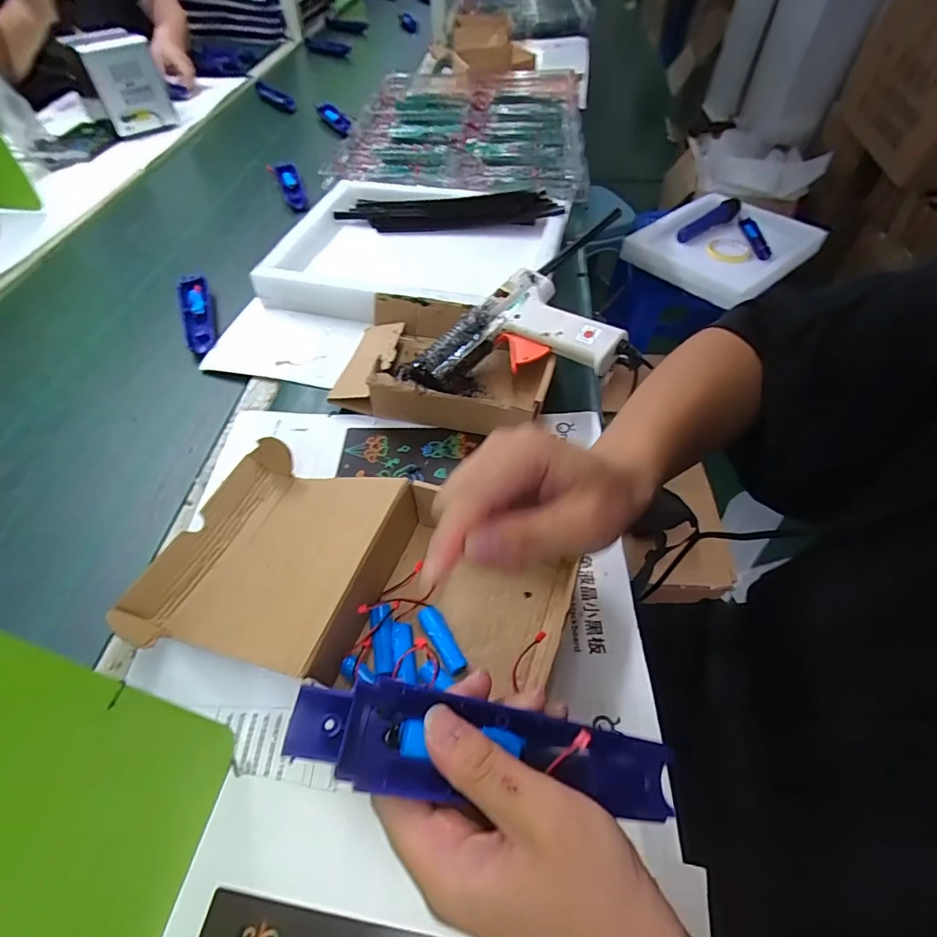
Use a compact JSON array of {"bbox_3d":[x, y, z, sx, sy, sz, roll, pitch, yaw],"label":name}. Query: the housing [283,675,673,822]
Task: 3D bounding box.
[{"bbox_3d":[0.011,0.121,0.209,0.167,0.028,0.037,15,51,-12],"label":"housing"}]

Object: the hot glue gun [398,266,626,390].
[{"bbox_3d":[0.037,-0.110,0.483,0.185,0.031,0.142,-31,61,4],"label":"hot glue gun"}]

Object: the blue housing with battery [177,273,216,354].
[{"bbox_3d":[-0.344,-0.199,0.618,0.038,0.026,0.139,-18,54,-14],"label":"blue housing with battery"}]

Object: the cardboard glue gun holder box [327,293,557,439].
[{"bbox_3d":[-0.023,-0.113,0.525,0.214,0.061,0.154,11,52,8],"label":"cardboard glue gun holder box"}]

